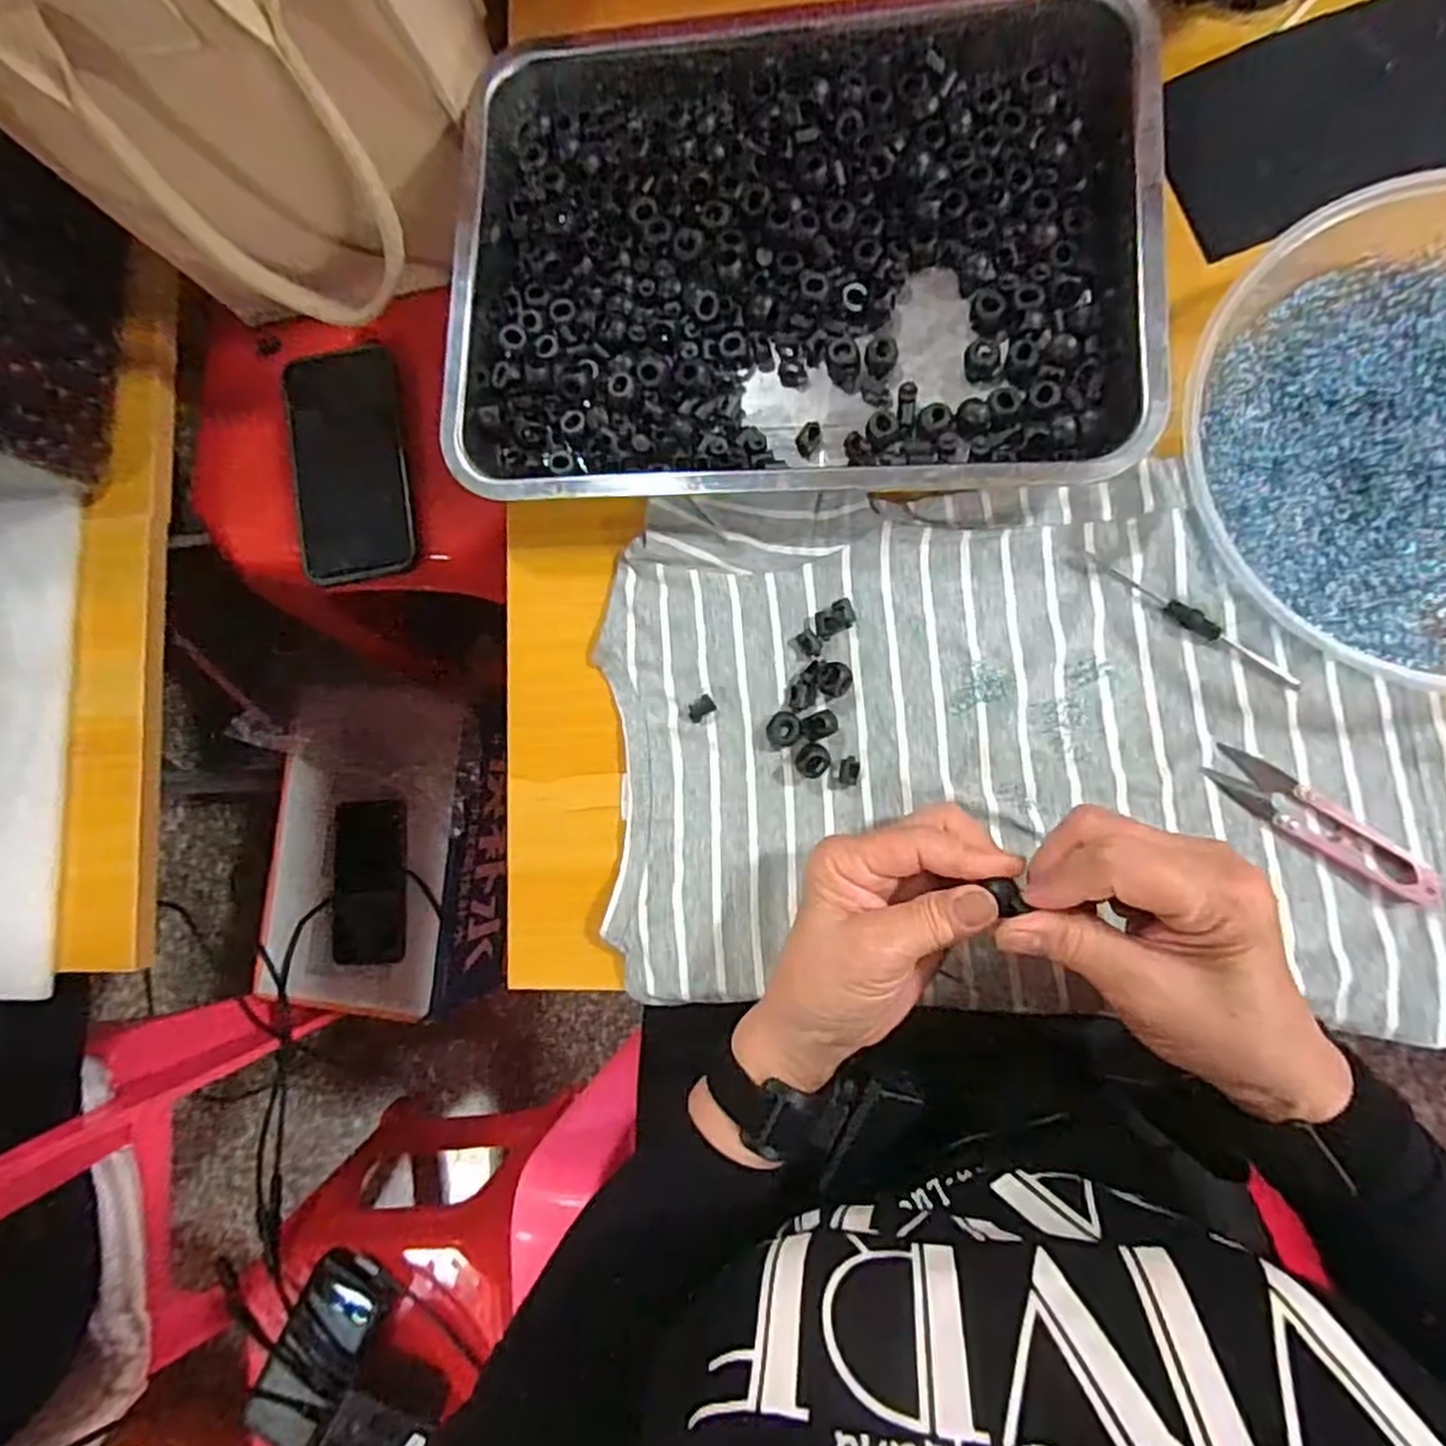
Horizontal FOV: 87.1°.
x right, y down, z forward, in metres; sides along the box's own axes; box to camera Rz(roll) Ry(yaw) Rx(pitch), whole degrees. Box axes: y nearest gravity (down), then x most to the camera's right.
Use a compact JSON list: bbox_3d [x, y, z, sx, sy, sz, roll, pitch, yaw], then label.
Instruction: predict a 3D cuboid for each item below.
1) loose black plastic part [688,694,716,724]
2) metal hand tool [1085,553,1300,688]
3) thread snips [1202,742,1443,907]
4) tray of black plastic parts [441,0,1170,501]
[{"bbox_3d":[-0.012,-0.007,0.396,0.015,0.004,0.010,-37,81,3],"label":"loose black plastic part"},{"bbox_3d":[0.222,-0.050,0.360,0.108,0.009,0.010,37,90,10],"label":"metal hand tool"},{"bbox_3d":[0.274,0.047,0.346,0.104,0.008,0.023,35,90,10],"label":"thread snips"},{"bbox_3d":[0.032,-0.247,0.389,0.338,0.037,0.272,1,85,8],"label":"tray of black plastic parts"}]

